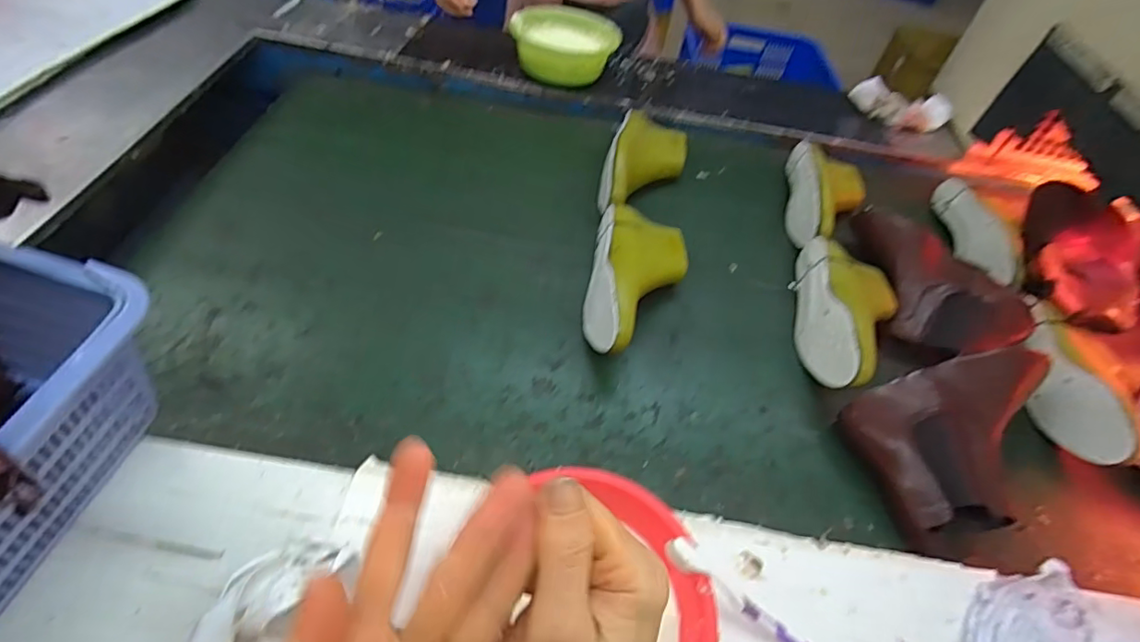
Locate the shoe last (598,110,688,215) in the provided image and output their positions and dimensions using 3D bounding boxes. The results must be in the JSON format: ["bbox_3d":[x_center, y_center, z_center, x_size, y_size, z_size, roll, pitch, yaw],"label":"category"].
[{"bbox_3d":[0.114,-0.240,0.870,0.114,0.076,0.248,17,49,6],"label":"shoe last"}]

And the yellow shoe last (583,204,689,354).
[{"bbox_3d":[0.085,-0.049,0.705,0.120,0.083,0.244,11,49,0],"label":"yellow shoe last"}]

